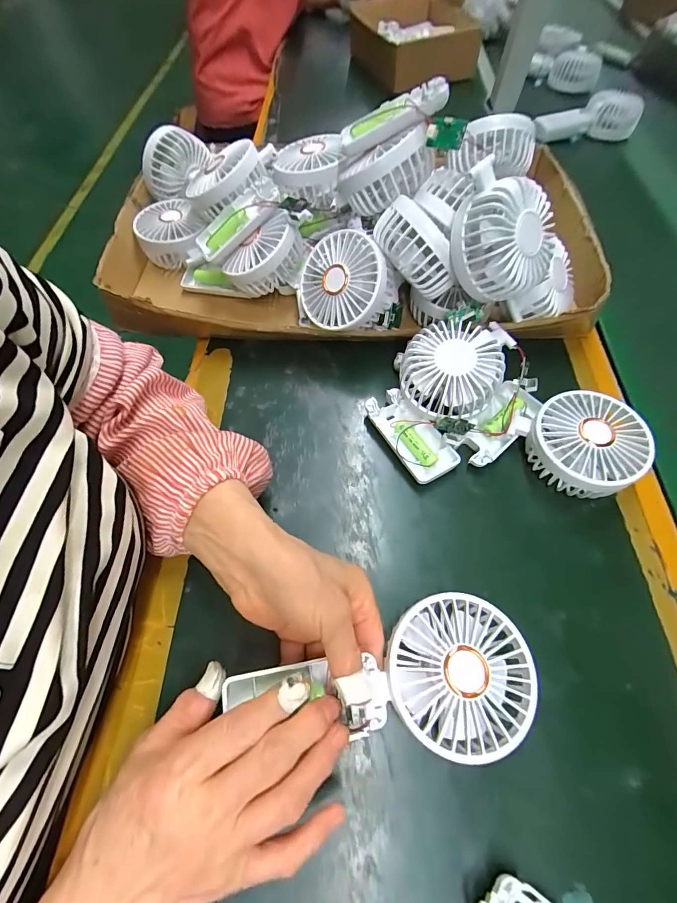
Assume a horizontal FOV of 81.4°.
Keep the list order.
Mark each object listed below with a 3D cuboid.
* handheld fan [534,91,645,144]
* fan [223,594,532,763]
[{"bbox_3d":[0.401,-0.543,0.643,0.176,0.049,0.054,-16,62,-8],"label":"handheld fan"},{"bbox_3d":[0.027,0.135,0.234,0.176,0.026,0.081,-5,61,0],"label":"fan"}]

